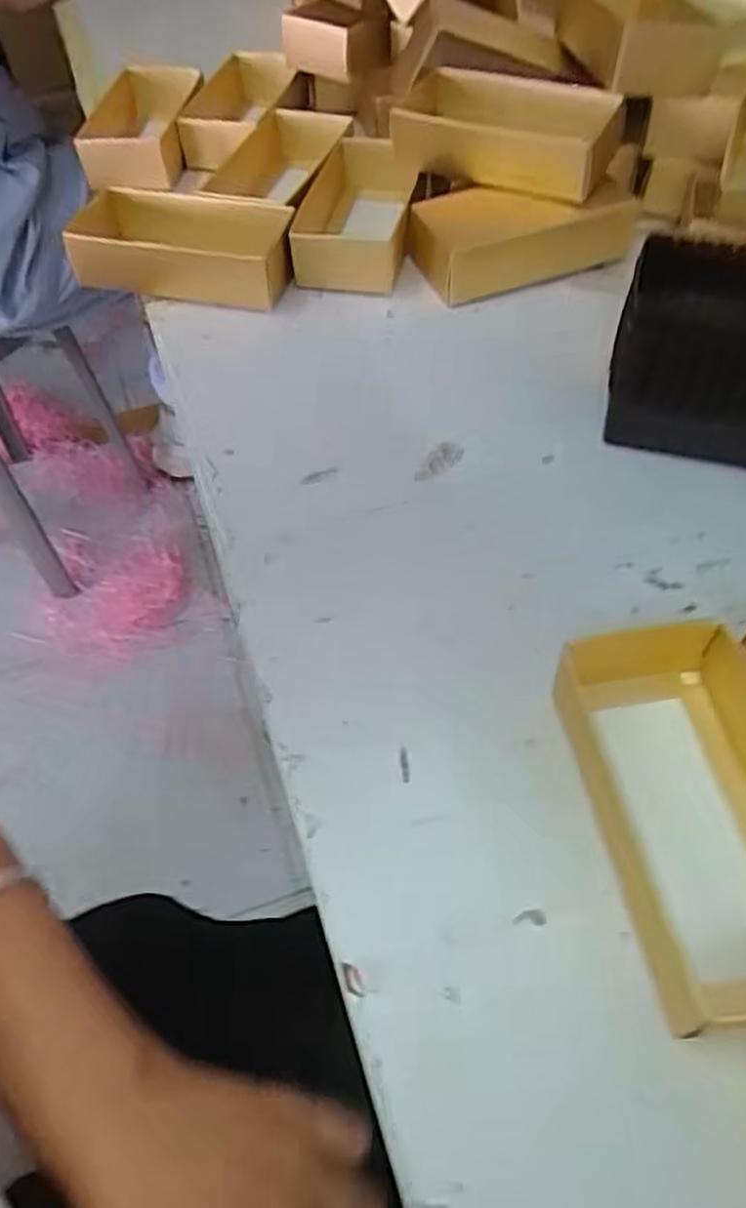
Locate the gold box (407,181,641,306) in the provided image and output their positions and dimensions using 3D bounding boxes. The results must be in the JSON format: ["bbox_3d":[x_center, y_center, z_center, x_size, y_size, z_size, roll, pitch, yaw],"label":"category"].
[{"bbox_3d":[0.081,-0.208,0.433,0.111,0.035,0.059,-18,55,-11],"label":"gold box"}]

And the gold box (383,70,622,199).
[{"bbox_3d":[0.074,-0.265,0.441,0.126,0.036,0.066,28,59,20],"label":"gold box"}]

